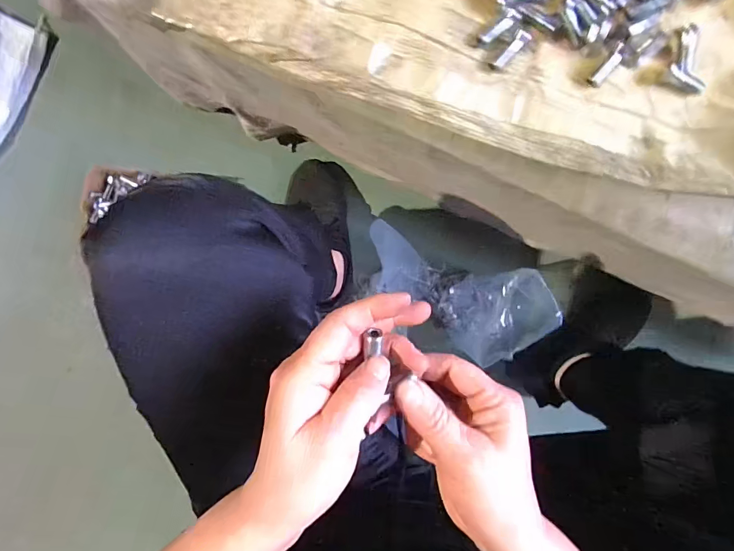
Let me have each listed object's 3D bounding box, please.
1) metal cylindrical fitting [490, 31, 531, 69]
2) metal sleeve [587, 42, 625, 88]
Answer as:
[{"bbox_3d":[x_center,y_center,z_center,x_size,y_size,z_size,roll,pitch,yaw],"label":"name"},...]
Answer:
[{"bbox_3d":[0.119,-0.187,0.333,0.038,0.006,0.011,-45,93,2],"label":"metal cylindrical fitting"},{"bbox_3d":[0.202,-0.175,0.337,0.011,0.009,0.036,38,92,-2],"label":"metal sleeve"}]

